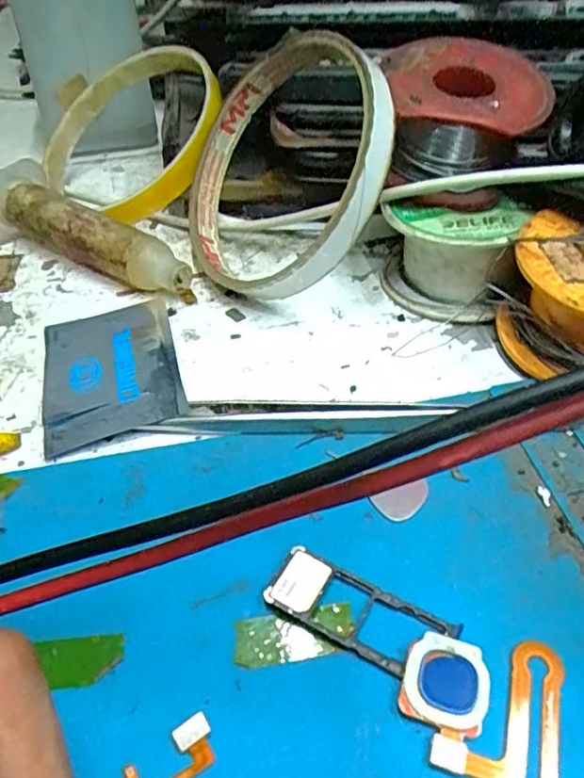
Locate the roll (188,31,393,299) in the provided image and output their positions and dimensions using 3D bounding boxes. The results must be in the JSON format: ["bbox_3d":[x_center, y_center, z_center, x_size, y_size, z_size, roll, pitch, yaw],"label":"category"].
[{"bbox_3d":[-0.004,-0.070,0.198,0.011,0.080,0.079,12,15,-45],"label":"roll"}]

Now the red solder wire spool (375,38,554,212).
[{"bbox_3d":[0.052,-0.083,0.192,0.049,0.034,0.047,-7,45,-4],"label":"red solder wire spool"}]

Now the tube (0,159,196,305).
[{"bbox_3d":[-0.073,-0.055,0.221,0.093,0.026,0.021,25,52,27],"label":"tube"}]

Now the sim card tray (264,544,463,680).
[{"bbox_3d":[0.013,0.046,0.127,0.038,0.004,0.015,20,49,22],"label":"sim card tray"}]

